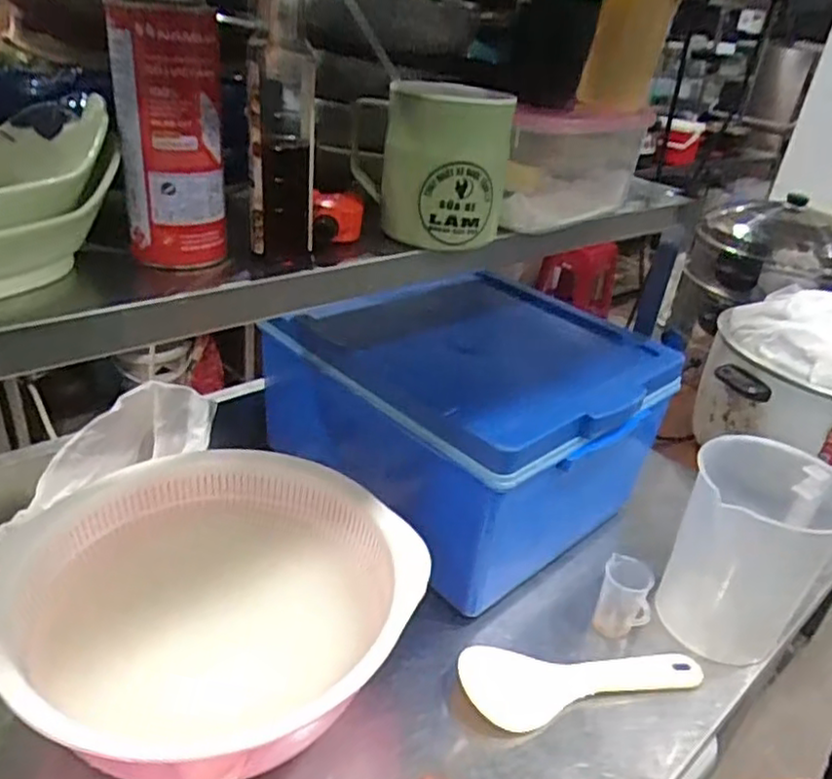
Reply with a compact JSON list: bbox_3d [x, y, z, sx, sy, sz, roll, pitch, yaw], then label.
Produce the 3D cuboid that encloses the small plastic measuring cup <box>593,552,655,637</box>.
[{"bbox_3d":[0.239,0.243,0.775,0.056,0.084,0.054,15,30,15],"label":"small plastic measuring cup"}]

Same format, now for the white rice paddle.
[{"bbox_3d":[0.178,0.304,0.723,0.269,0.030,0.084,-3,31,-17],"label":"white rice paddle"}]

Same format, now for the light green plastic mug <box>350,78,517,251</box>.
[{"bbox_3d":[0.014,-0.186,0.555,0.133,0.119,0.093,4,29,-5],"label":"light green plastic mug"}]

